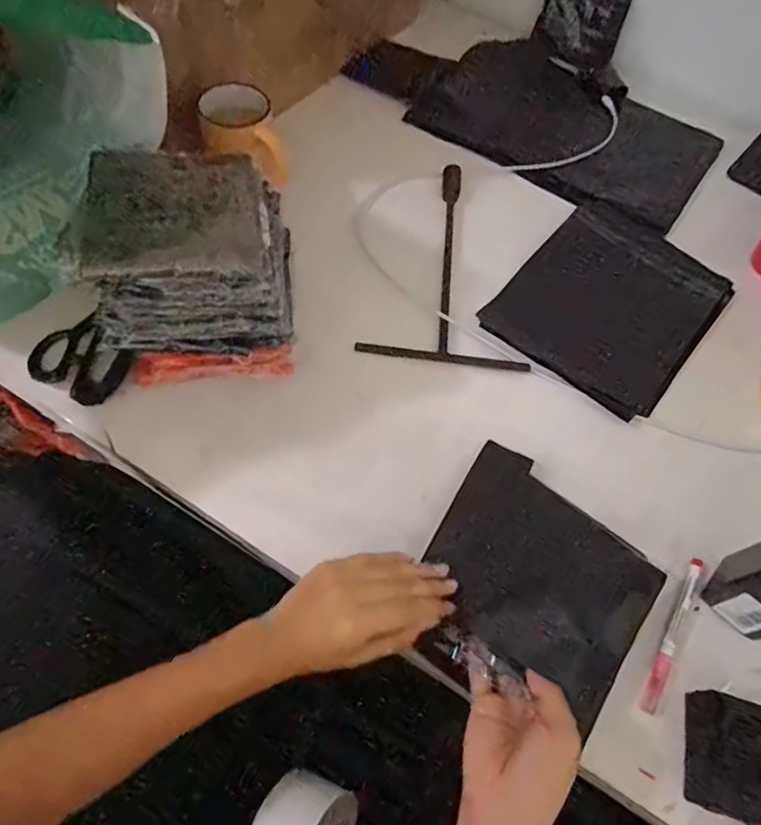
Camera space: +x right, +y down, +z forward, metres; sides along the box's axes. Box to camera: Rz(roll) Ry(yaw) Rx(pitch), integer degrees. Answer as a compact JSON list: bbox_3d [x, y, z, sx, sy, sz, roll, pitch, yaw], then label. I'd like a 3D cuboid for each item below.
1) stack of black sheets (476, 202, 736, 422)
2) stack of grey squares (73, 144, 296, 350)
[{"bbox_3d":[0.265,-0.129,0.635,0.202,0.017,0.264,37,63,14],"label":"stack of black sheets"},{"bbox_3d":[-0.157,-0.131,0.463,0.156,0.110,0.122,-1,61,-8],"label":"stack of grey squares"}]

